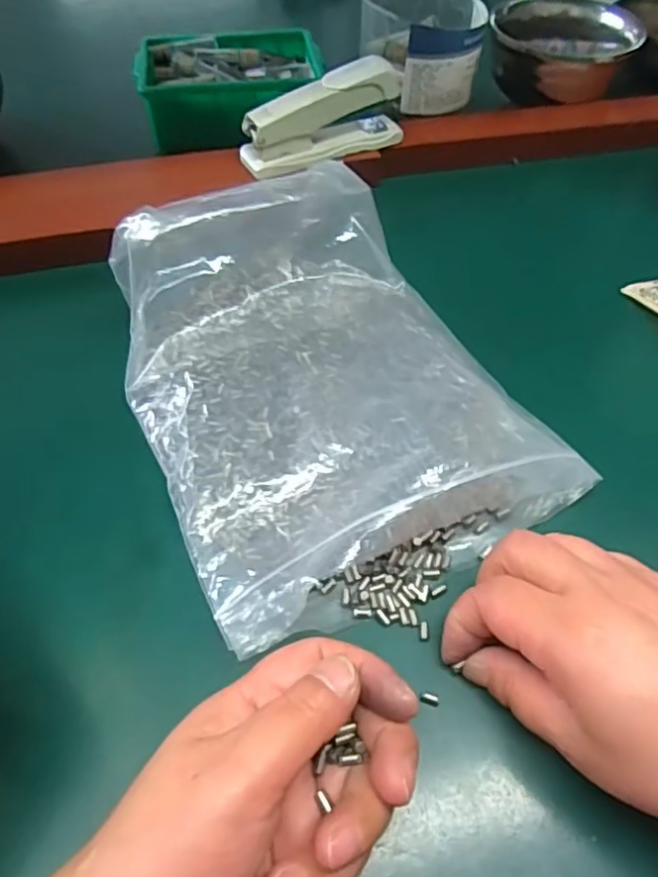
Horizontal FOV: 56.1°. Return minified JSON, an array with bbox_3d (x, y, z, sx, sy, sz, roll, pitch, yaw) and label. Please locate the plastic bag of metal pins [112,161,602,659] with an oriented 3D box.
[{"bbox_3d":[-0.008,-0.037,0.319,0.184,0.060,0.242,-22,57,-17],"label":"plastic bag of metal pins"}]

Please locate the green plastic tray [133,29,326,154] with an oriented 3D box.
[{"bbox_3d":[-0.080,-0.293,0.516,0.152,0.051,0.103,-12,55,-10],"label":"green plastic tray"}]

